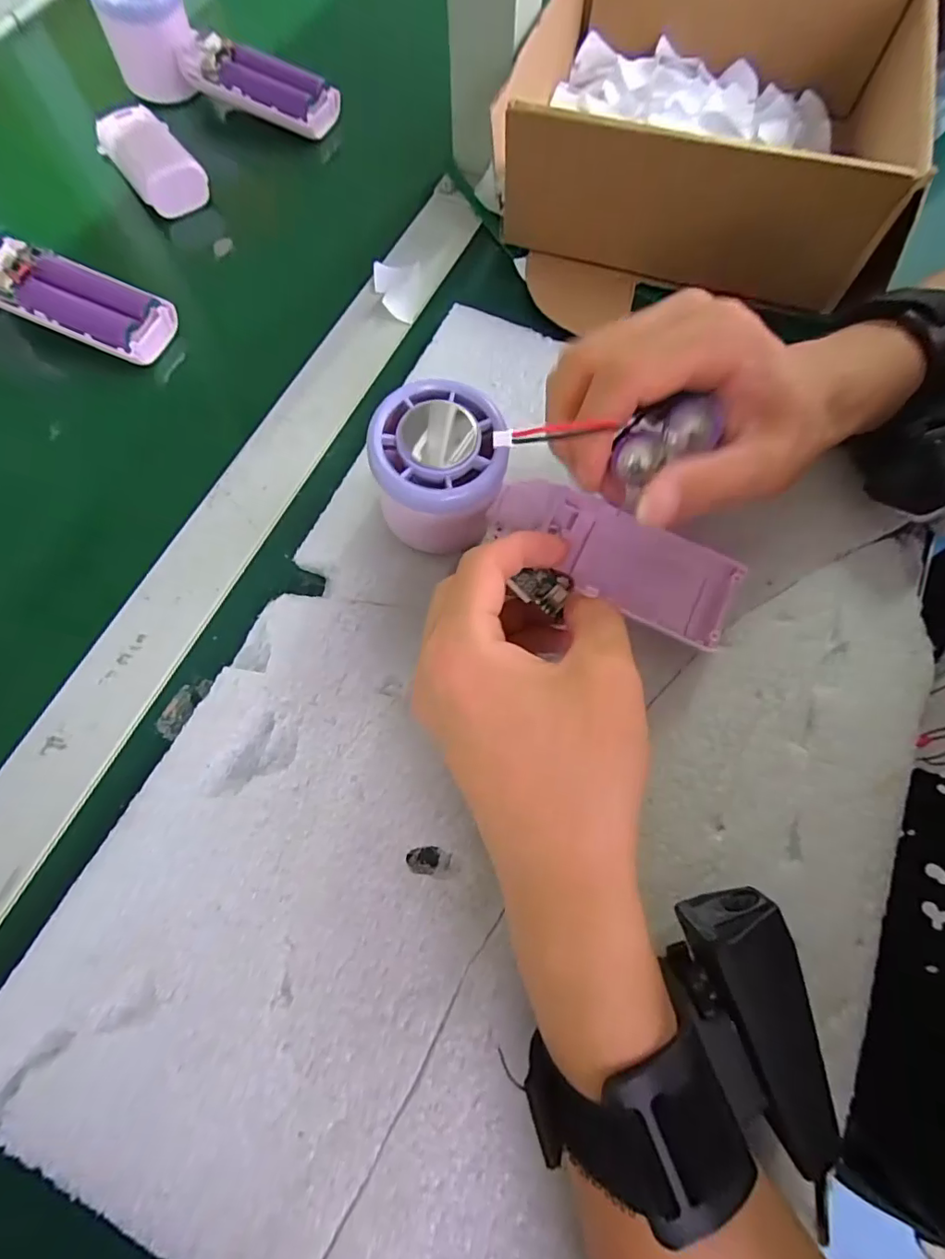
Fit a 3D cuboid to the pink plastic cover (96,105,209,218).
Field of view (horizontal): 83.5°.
[{"bbox_3d":[-0.216,-0.316,0.354,0.043,0.021,0.099,-36,74,-11],"label":"pink plastic cover"}]

